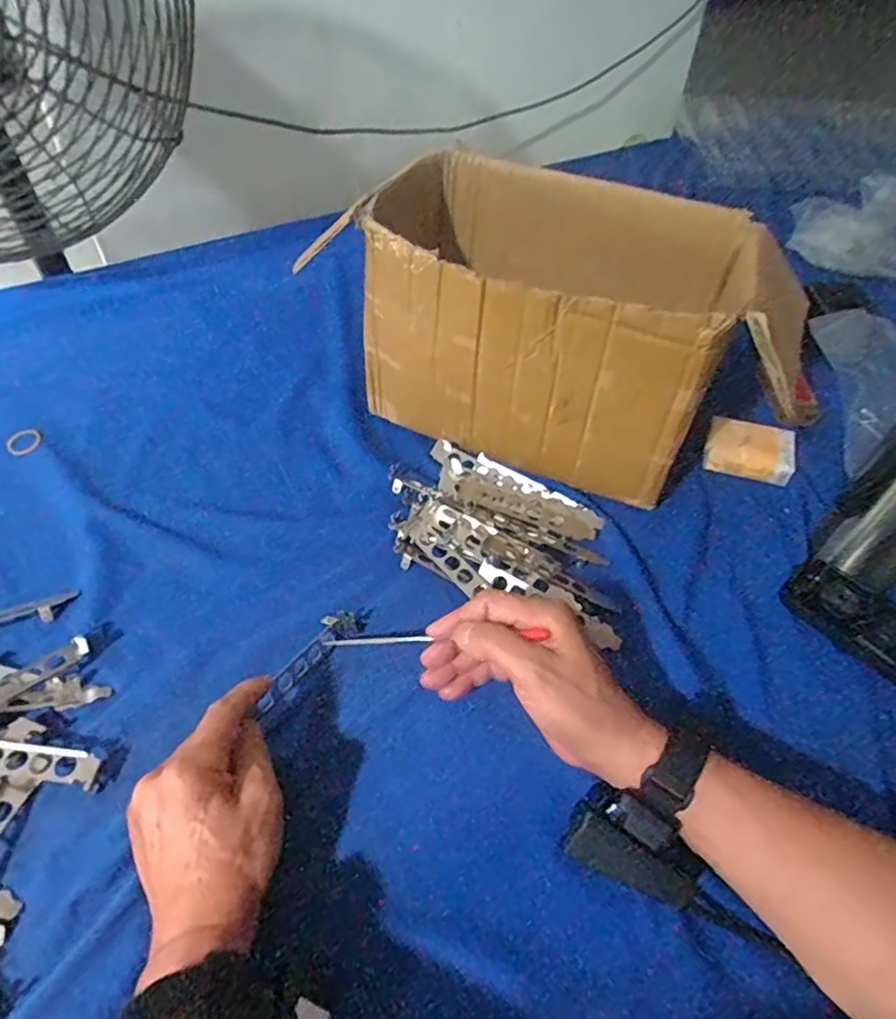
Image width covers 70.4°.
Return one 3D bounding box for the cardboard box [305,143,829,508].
[{"bbox_3d":[0.106,-0.161,0.577,0.358,0.192,0.219,23,53,18],"label":"cardboard box"}]

